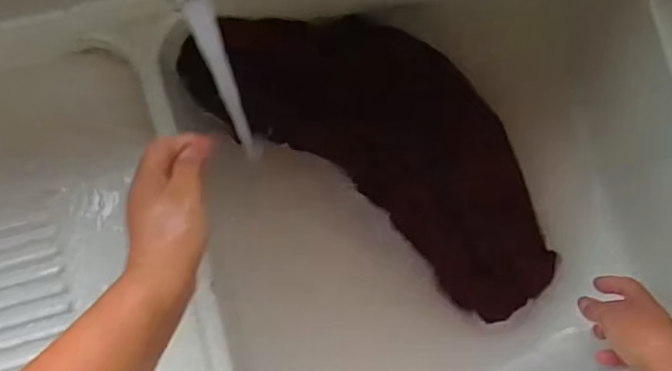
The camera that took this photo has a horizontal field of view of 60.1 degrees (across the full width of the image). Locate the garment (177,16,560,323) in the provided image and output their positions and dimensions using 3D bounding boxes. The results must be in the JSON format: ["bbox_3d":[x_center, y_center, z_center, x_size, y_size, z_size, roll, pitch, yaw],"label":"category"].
[{"bbox_3d":[0.063,-0.048,0.625,0.446,0.058,0.180,38,83,-1],"label":"garment"}]

